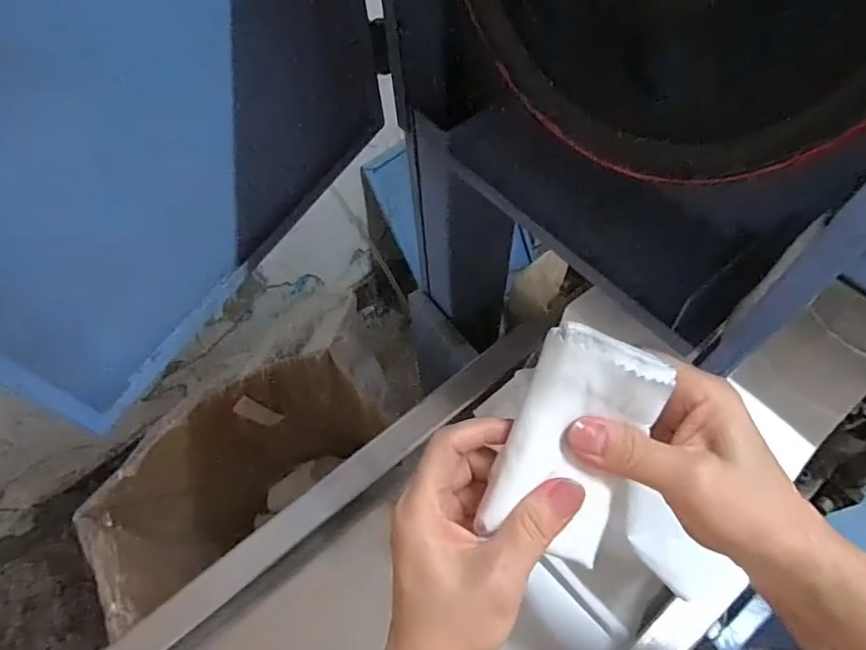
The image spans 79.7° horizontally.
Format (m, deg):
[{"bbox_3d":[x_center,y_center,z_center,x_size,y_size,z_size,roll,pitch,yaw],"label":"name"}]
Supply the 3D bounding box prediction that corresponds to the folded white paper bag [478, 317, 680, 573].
[{"bbox_3d":[0.072,0.062,0.262,0.065,0.011,0.115,18,100,-4],"label":"folded white paper bag"}]

